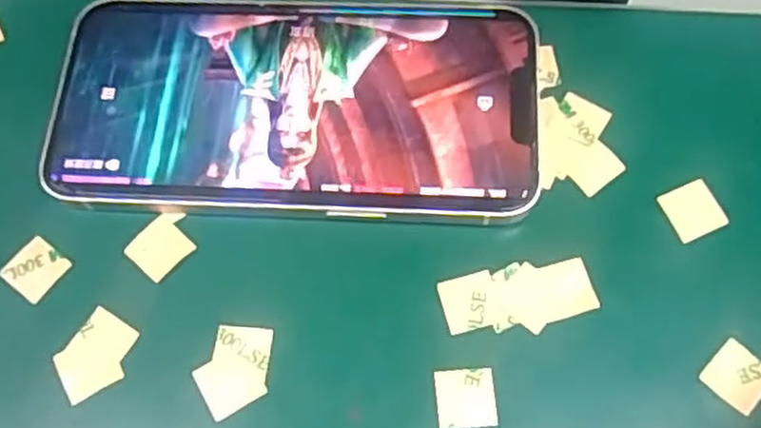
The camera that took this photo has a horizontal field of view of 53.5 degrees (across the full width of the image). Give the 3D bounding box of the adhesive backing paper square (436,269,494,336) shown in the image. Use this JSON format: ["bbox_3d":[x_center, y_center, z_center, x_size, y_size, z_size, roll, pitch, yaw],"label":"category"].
[{"bbox_3d":[0.025,0.024,0.209,0.015,0.004,0.015,-14,70,-4],"label":"adhesive backing paper square"}]

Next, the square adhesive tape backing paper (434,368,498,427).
[{"bbox_3d":[0.022,0.049,0.200,0.015,0.004,0.015,-4,67,2],"label":"square adhesive tape backing paper"}]

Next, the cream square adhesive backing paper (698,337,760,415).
[{"bbox_3d":[0.095,0.043,0.200,0.015,0.004,0.015,42,76,14],"label":"cream square adhesive backing paper"}]

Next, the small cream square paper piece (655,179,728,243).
[{"bbox_3d":[0.090,-0.001,0.218,0.016,0.004,0.016,-24,71,-8],"label":"small cream square paper piece"}]

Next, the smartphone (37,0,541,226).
[{"bbox_3d":[-0.026,-0.033,0.230,0.143,0.009,0.072,2,68,3],"label":"smartphone"}]

